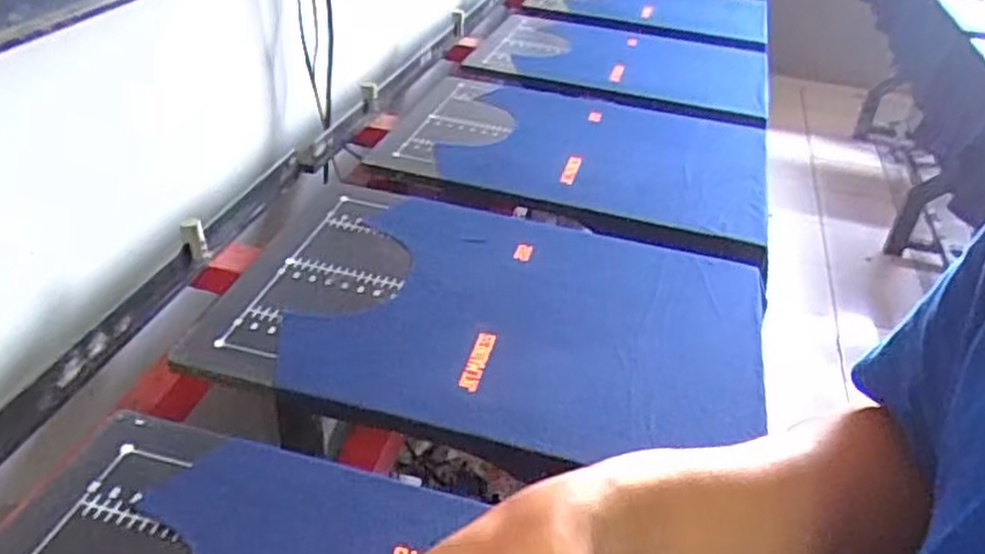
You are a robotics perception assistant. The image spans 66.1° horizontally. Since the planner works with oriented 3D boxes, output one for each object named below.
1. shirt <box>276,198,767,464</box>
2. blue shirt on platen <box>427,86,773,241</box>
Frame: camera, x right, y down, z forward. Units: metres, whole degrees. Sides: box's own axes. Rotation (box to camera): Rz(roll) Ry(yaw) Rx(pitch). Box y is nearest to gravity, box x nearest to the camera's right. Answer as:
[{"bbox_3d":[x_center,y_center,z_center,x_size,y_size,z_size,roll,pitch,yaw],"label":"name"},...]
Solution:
[{"bbox_3d":[0.055,0.043,0.864,0.480,0.020,0.392,12,35,9],"label":"shirt"},{"bbox_3d":[0.192,-0.213,1.217,0.478,0.021,0.400,15,35,13],"label":"blue shirt on platen"}]

